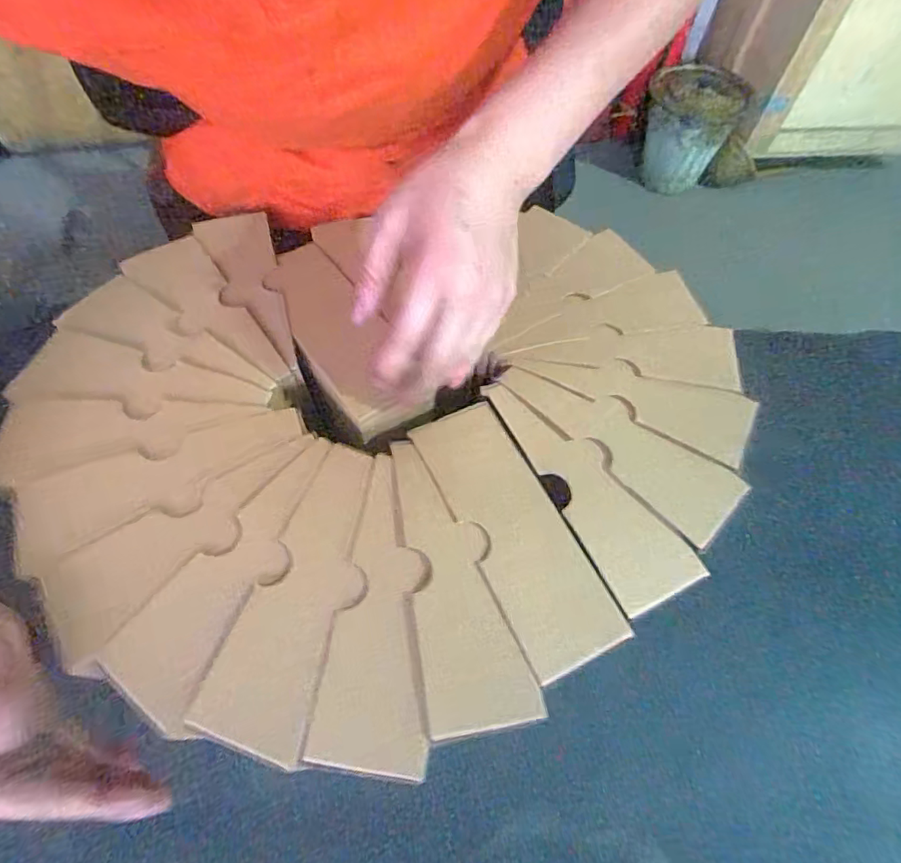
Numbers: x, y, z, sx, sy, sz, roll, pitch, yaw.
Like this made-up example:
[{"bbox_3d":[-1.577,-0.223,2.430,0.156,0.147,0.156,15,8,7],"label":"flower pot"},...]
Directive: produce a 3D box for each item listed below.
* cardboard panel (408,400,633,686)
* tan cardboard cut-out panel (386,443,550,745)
[{"bbox_3d":[0.034,0.053,0.309,0.056,0.005,0.159,-22,64,-15],"label":"cardboard panel"},{"bbox_3d":[0.004,0.074,0.292,0.053,0.004,0.155,-7,61,-7],"label":"tan cardboard cut-out panel"}]

